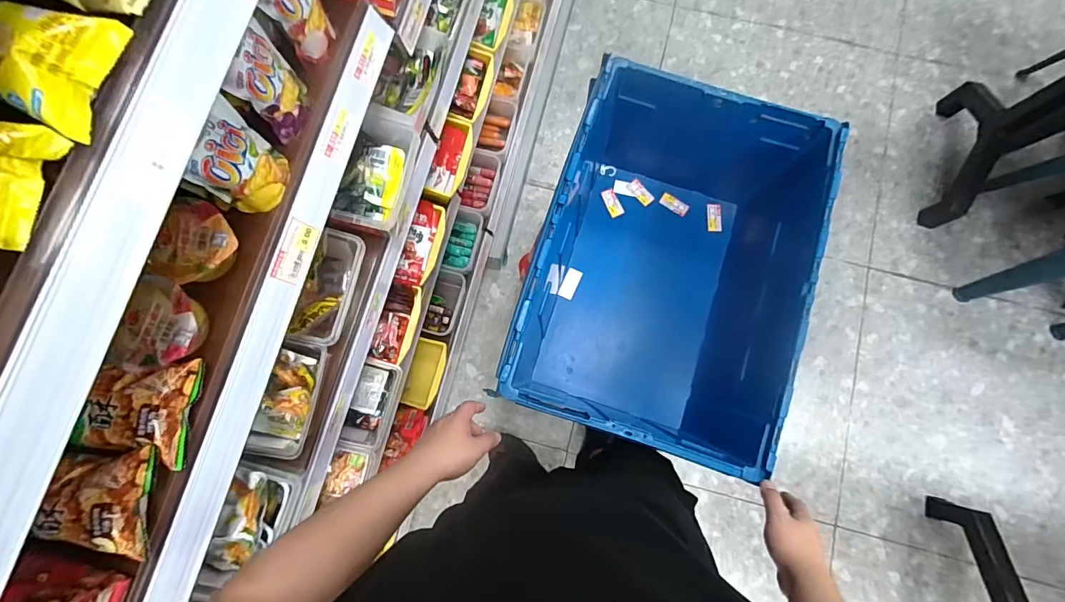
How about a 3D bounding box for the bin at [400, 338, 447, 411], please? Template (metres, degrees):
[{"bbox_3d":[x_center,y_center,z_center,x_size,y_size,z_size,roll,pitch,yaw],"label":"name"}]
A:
[{"bbox_3d":[-0.273,0.186,1.181,0.074,0.040,0.171,15,79,3],"label":"bin"}]

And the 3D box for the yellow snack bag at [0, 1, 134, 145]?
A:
[{"bbox_3d":[-0.357,-0.172,0.291,0.179,0.035,0.073,22,80,4],"label":"yellow snack bag"}]

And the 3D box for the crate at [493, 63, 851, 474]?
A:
[{"bbox_3d":[0.228,-0.052,0.854,0.403,0.305,0.587,17,79,5],"label":"crate"}]

